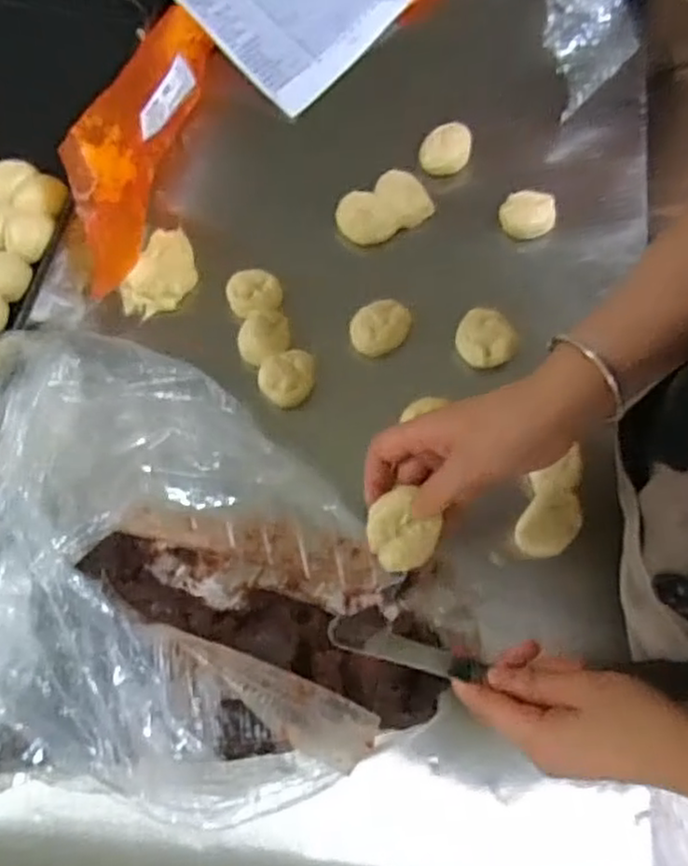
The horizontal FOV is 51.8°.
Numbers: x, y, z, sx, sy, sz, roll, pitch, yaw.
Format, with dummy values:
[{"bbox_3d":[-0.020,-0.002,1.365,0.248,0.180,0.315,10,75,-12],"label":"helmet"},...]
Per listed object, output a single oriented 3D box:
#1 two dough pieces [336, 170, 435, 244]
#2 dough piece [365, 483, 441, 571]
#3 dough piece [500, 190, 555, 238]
[{"bbox_3d":[0.040,-0.225,0.714,0.094,0.030,0.054,-31,75,-8],"label":"two dough pieces"},{"bbox_3d":[0.039,0.067,0.484,0.048,0.018,0.048,-1,74,2],"label":"dough piece"},{"bbox_3d":[0.183,-0.218,0.717,0.054,0.033,0.042,0,73,1],"label":"dough piece"}]

